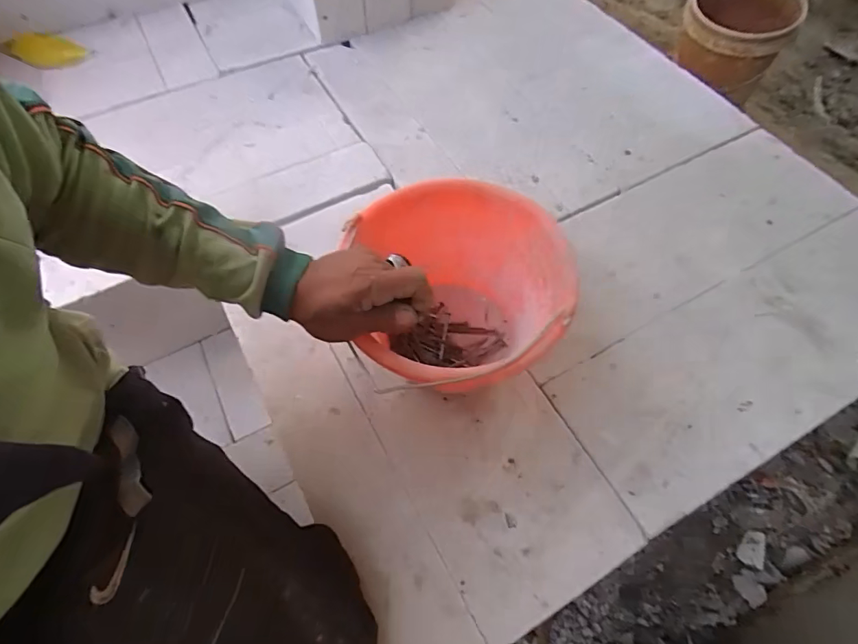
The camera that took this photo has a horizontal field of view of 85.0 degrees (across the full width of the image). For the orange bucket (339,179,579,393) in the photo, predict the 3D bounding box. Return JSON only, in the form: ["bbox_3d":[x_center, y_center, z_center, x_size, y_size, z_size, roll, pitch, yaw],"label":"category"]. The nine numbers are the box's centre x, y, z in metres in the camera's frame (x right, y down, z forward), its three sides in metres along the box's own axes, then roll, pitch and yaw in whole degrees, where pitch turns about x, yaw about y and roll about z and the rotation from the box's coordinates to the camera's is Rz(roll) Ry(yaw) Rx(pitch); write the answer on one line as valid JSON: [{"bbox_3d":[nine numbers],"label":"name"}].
[{"bbox_3d":[0.028,-0.013,0.534,0.223,0.168,0.227,0,63,0],"label":"orange bucket"}]

